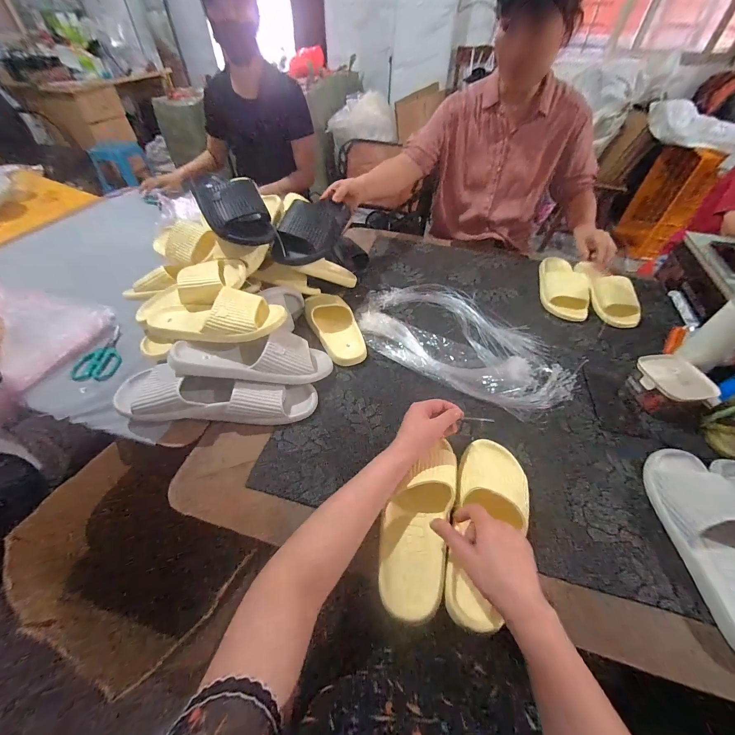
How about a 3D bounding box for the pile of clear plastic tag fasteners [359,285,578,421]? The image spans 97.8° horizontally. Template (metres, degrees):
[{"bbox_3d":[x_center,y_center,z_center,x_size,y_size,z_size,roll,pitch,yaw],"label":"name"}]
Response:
[{"bbox_3d":[0.210,-0.063,0.726,0.472,0.052,0.278,33,56,25],"label":"pile of clear plastic tag fasteners"}]

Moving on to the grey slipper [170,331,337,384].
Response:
[{"bbox_3d":[-0.198,-0.025,0.592,0.283,0.081,0.095,1,47,-20],"label":"grey slipper"}]

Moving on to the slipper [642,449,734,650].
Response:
[{"bbox_3d":[0.497,0.233,0.445,0.109,0.085,0.288,8,49,6],"label":"slipper"}]

